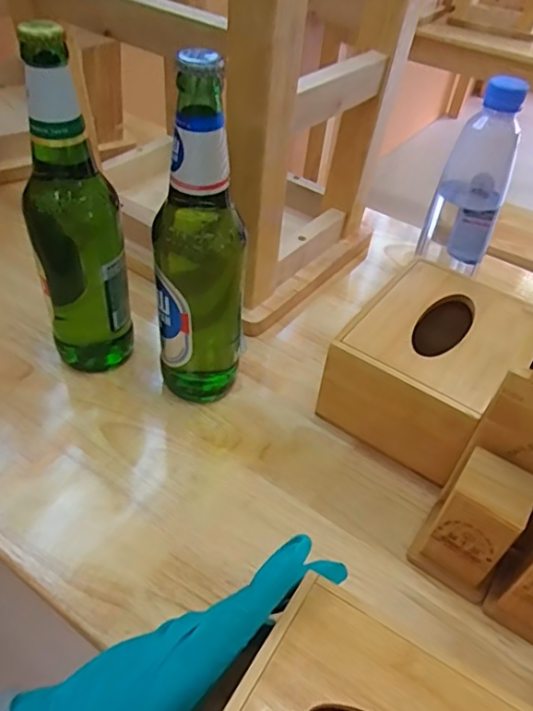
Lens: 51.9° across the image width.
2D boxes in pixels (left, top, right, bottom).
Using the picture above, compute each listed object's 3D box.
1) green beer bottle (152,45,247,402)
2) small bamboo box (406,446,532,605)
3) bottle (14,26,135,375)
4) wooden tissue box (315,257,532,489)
[{"bbox_3d":[-0.050,-0.071,0.400,0.065,0.260,0.064,-4,45,-11],"label":"green beer bottle"},{"bbox_3d":[0.137,0.113,0.364,0.052,0.085,0.049,30,49,22],"label":"small bamboo box"},{"bbox_3d":[-0.147,-0.097,0.419,0.069,0.255,0.062,-12,47,-18],"label":"bottle"},{"bbox_3d":[0.135,0.006,0.463,0.118,0.085,0.169,29,49,22],"label":"wooden tissue box"}]

